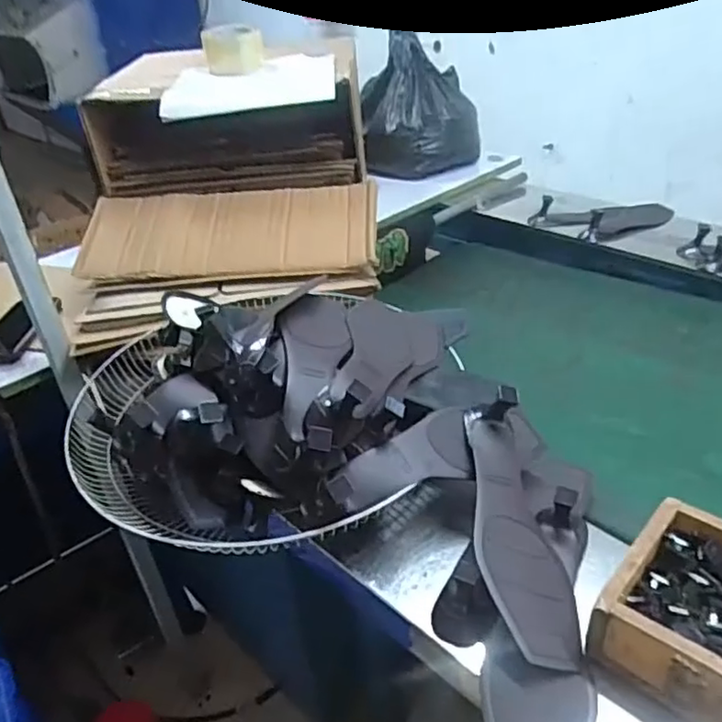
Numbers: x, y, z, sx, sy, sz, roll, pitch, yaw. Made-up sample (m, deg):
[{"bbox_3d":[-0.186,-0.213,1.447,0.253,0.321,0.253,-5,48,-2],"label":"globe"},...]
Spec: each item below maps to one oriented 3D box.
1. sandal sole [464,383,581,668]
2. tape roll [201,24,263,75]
[{"bbox_3d":[0.135,0.140,0.567,0.077,0.060,0.247,-5,52,0],"label":"sandal sole"},{"bbox_3d":[-0.227,-0.554,1.137,0.101,0.070,0.100,-9,33,-7],"label":"tape roll"}]

